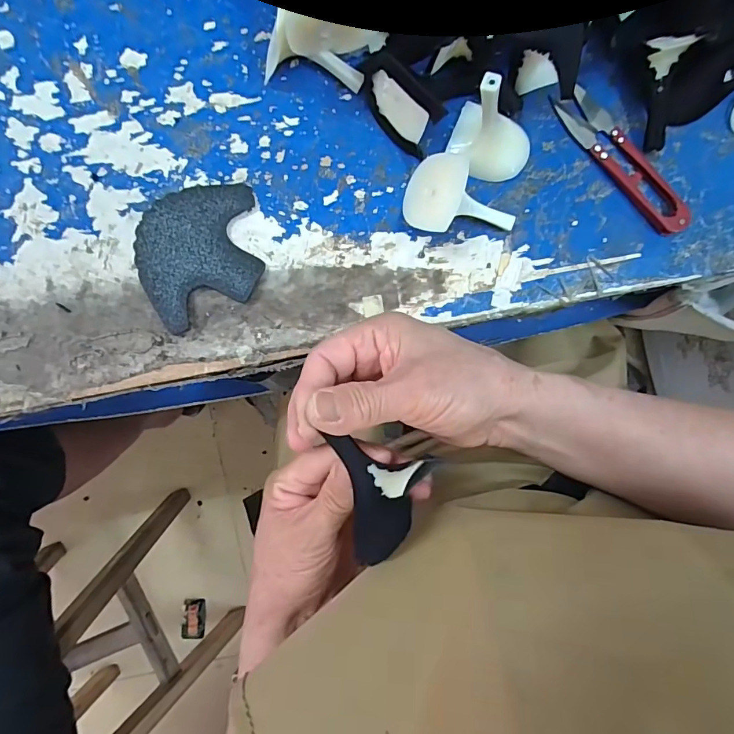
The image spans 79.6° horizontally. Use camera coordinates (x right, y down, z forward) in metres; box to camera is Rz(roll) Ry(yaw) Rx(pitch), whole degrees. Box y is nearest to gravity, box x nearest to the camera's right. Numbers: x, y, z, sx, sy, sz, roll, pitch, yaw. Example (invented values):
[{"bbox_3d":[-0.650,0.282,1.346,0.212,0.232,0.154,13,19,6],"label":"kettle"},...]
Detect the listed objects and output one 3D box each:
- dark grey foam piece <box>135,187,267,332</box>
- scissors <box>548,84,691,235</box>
[{"bbox_3d":[-0.106,-0.070,0.279,0.075,0.009,0.085,-10,93,-1],"label":"dark grey foam piece"},{"bbox_3d":[0.164,-0.132,0.281,0.024,0.011,0.112,-40,93,1],"label":"scissors"}]

